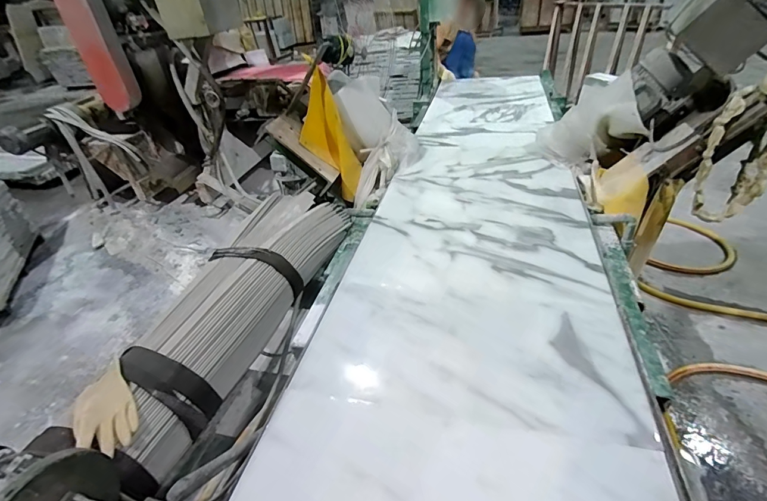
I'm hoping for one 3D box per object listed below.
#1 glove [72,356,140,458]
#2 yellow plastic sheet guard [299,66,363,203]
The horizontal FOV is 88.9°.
[{"bbox_3d":[-0.574,0.324,0.806,0.101,0.038,0.214,-29,41,-29],"label":"glove"},{"bbox_3d":[-0.207,-0.398,1.440,0.139,0.446,0.094,-34,23,-33],"label":"yellow plastic sheet guard"}]

